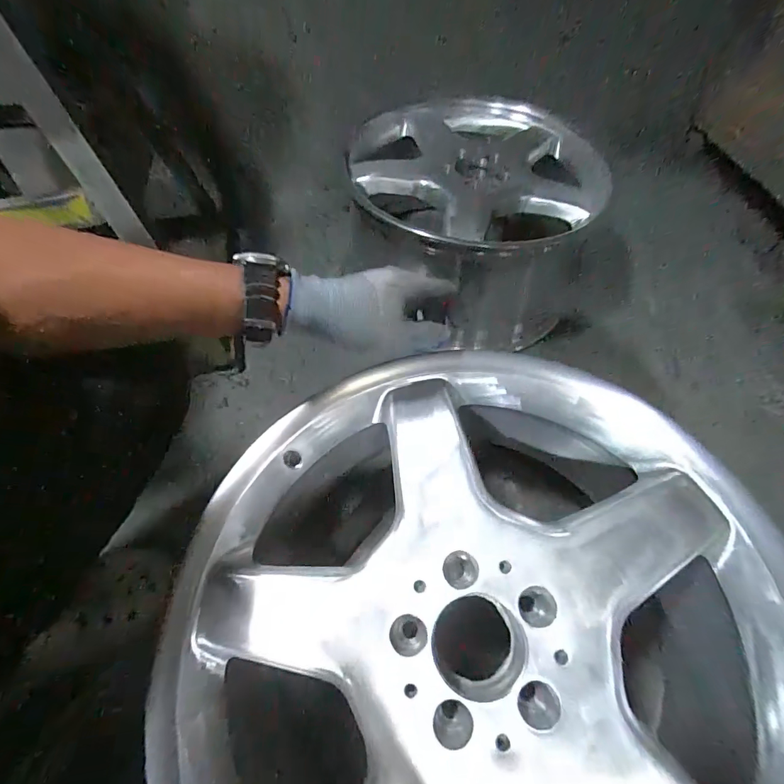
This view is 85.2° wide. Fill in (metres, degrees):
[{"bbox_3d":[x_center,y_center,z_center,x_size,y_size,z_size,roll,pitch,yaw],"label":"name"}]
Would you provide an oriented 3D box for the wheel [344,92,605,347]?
[{"bbox_3d":[0.154,-0.361,0.866,0.490,0.211,0.472,7,56,3],"label":"wheel"}]

